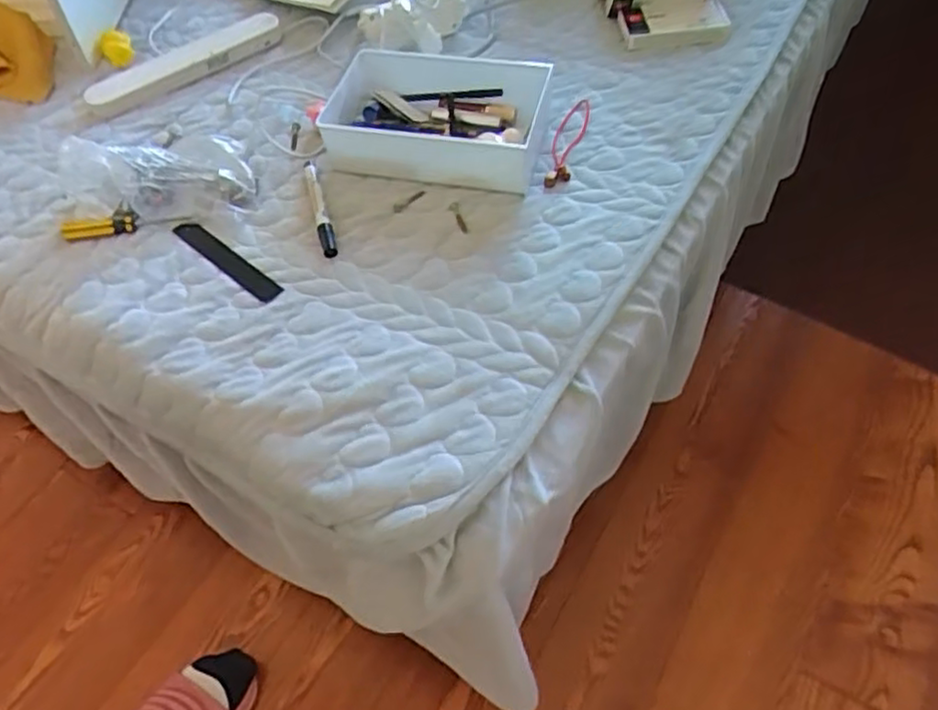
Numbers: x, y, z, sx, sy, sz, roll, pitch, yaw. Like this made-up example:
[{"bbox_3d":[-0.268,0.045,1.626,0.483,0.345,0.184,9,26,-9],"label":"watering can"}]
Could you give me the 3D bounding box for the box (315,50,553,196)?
[{"bbox_3d":[-0.039,-0.259,0.762,0.228,0.056,0.152,11,59,7],"label":"box"}]

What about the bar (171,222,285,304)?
[{"bbox_3d":[-0.237,-0.092,0.691,0.152,0.008,0.023,33,67,26],"label":"bar"}]

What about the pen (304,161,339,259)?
[{"bbox_3d":[-0.152,-0.151,0.710,0.013,0.017,0.130,-15,59,-8],"label":"pen"}]

